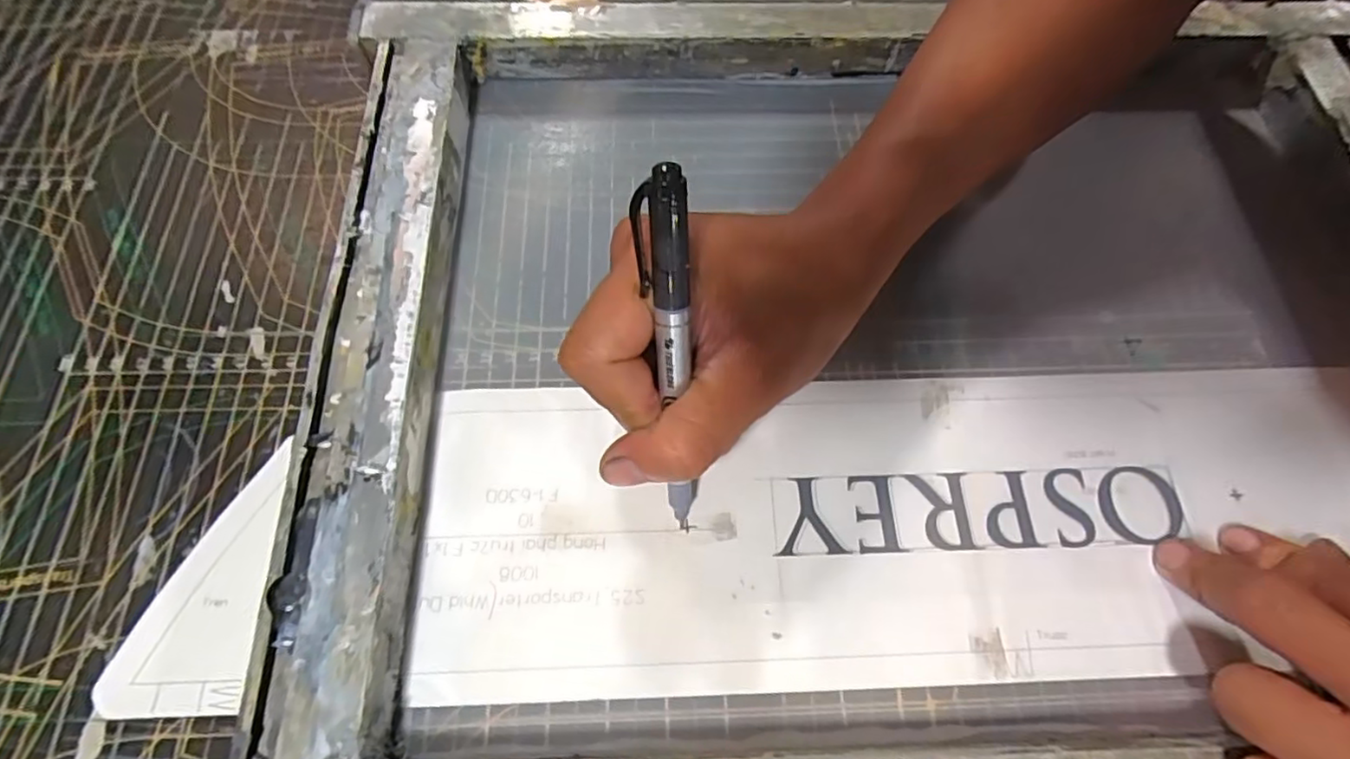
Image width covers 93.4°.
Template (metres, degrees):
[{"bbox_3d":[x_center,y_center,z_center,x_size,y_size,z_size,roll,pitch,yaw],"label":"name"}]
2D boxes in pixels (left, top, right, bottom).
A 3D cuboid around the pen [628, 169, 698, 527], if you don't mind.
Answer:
[{"bbox_3d":[-0.002,-0.001,0.201,0.014,0.129,0.010,-6,34,-4],"label":"pen"}]

